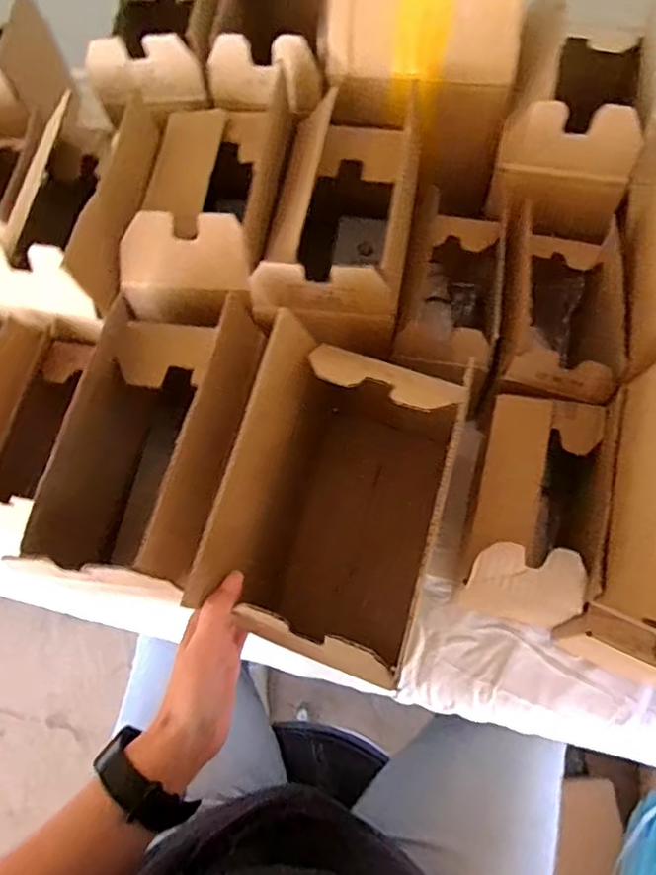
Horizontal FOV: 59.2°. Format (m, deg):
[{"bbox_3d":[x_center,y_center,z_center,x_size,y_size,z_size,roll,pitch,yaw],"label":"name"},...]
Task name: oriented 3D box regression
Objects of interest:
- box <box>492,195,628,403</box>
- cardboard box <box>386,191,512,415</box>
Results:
[{"bbox_3d":[0.213,-0.117,0.548,0.103,0.090,0.183,7,67,6],"label":"box"},{"bbox_3d":[0.121,-0.140,0.587,0.091,0.114,0.172,8,67,7],"label":"cardboard box"}]

